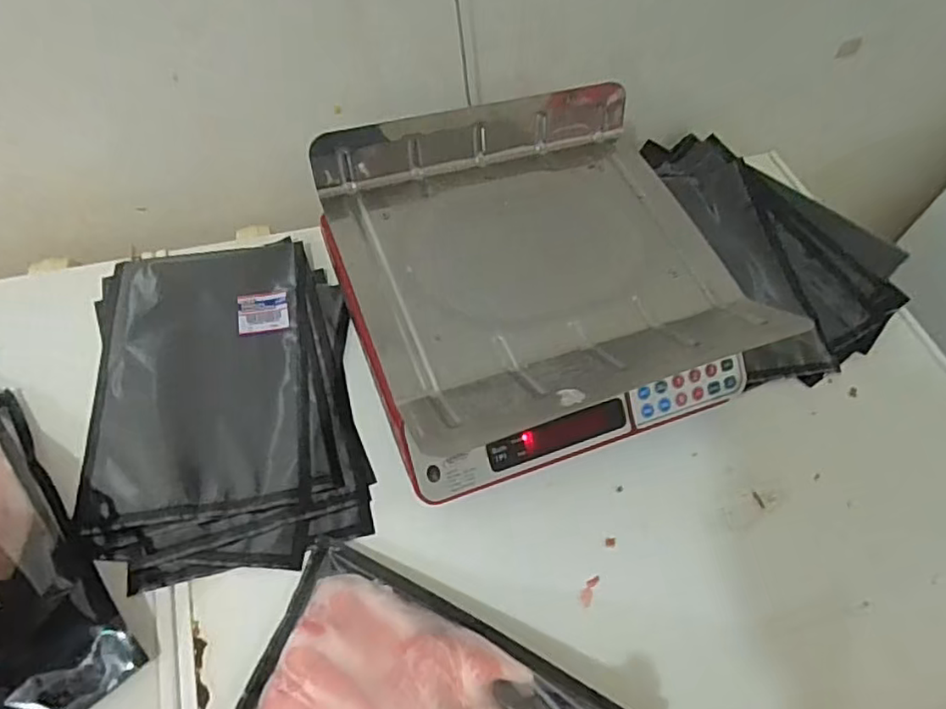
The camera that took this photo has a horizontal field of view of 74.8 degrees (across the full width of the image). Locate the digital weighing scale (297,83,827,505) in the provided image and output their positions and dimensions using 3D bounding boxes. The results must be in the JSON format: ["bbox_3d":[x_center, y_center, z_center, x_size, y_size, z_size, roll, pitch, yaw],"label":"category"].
[{"bbox_3d":[0.059,-0.077,0.615,0.341,0.142,0.341,-17,61,-14],"label":"digital weighing scale"}]

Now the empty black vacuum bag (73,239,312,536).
[{"bbox_3d":[-0.268,0.016,0.612,0.195,0.011,0.295,-7,59,-8],"label":"empty black vacuum bag"}]

